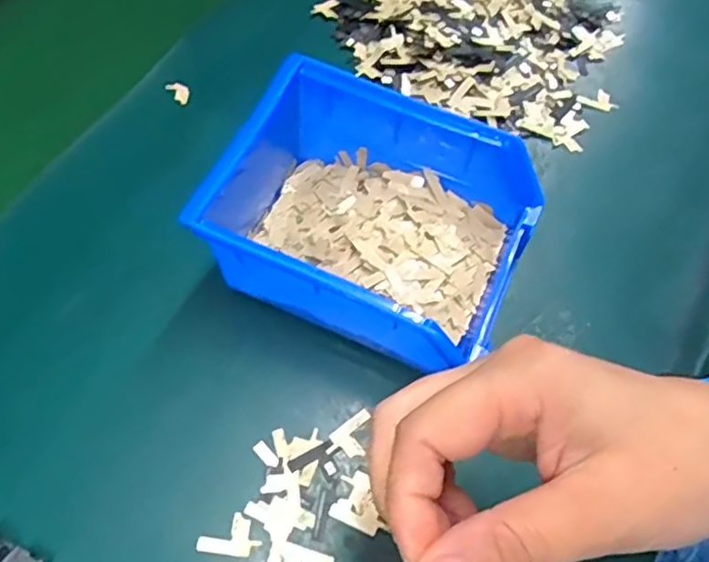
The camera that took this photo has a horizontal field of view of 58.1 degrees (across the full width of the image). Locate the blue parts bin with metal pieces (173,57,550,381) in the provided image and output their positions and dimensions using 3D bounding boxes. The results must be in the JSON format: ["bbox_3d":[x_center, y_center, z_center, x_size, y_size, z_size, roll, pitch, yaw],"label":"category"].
[{"bbox_3d":[0.002,-0.024,0.305,0.151,0.071,0.118,24,65,9],"label":"blue parts bin with metal pieces"}]

